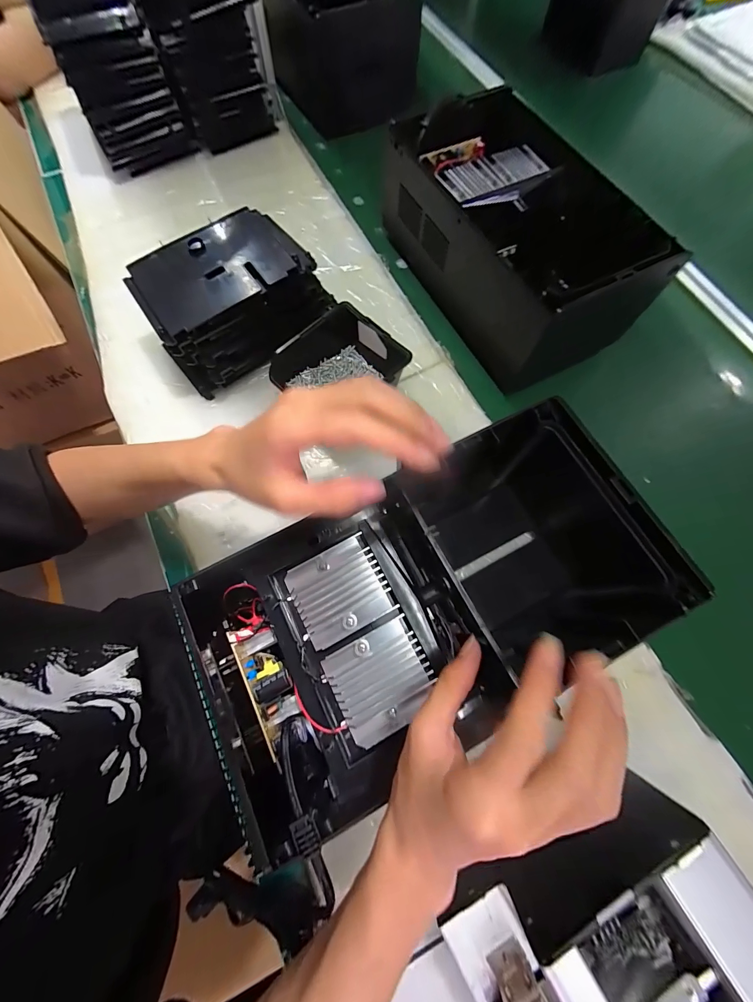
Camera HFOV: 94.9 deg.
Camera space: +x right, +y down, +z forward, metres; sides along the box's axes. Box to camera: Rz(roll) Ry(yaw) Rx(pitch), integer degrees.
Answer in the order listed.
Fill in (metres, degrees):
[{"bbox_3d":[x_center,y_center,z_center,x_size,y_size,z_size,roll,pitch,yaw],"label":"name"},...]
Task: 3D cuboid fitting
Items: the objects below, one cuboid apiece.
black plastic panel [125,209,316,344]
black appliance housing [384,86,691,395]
[{"bbox_3d":[-0.185,-0.274,0.410,0.199,0.022,0.120,-37,77,-12],"label":"black plastic panel"},{"bbox_3d":[0.180,-0.344,0.458,0.210,0.128,0.344,-22,74,-8],"label":"black appliance housing"}]

